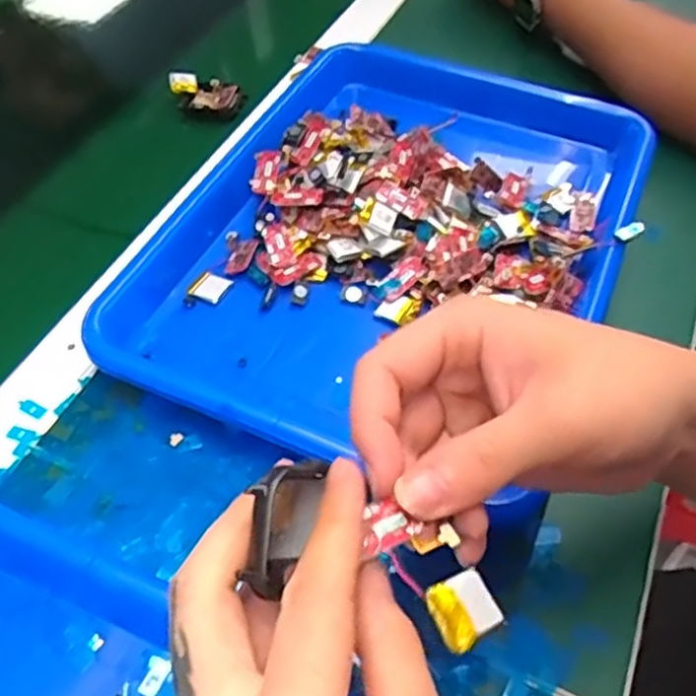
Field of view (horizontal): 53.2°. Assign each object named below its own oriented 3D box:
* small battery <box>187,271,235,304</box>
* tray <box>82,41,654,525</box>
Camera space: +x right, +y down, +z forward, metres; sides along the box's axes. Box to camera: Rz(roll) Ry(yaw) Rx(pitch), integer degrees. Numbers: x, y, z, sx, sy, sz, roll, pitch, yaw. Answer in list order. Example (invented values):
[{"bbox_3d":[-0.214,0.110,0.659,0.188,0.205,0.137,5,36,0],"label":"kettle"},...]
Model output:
[{"bbox_3d":[-0.081,-0.036,0.411,0.020,0.005,0.020,26,57,18],"label":"small battery"},{"bbox_3d":[0.025,-0.072,0.432,0.266,0.048,0.330,20,56,14],"label":"tray"}]

